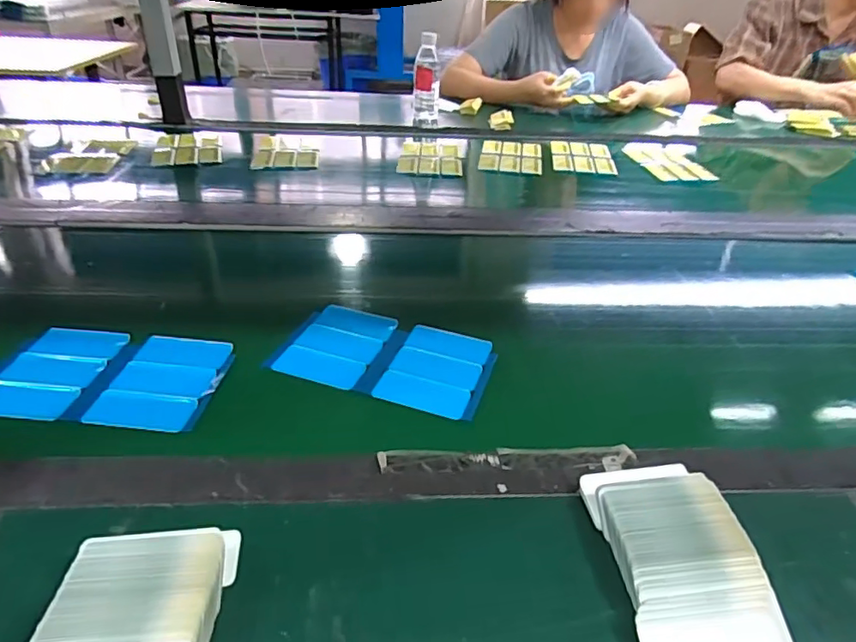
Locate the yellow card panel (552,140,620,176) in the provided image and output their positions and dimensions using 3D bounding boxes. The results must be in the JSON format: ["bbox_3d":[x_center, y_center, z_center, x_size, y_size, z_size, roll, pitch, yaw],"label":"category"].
[{"bbox_3d":[0.313,-0.333,1.131,0.122,0.008,0.185,7,36,5],"label":"yellow card panel"}]

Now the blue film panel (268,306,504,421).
[{"bbox_3d":[-0.040,0.033,0.537,0.197,0.006,0.119,13,35,13],"label":"blue film panel"}]

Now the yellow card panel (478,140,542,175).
[{"bbox_3d":[0.167,-0.330,1.121,0.120,0.013,0.205,6,33,6],"label":"yellow card panel"}]

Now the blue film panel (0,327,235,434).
[{"bbox_3d":[-0.279,0.047,0.492,0.191,0.005,0.118,6,34,4],"label":"blue film panel"}]

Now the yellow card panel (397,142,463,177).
[{"bbox_3d":[0.003,-0.317,1.084,0.119,0.010,0.186,2,34,-3],"label":"yellow card panel"}]

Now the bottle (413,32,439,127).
[{"bbox_3d":[-0.003,-0.559,1.294,0.057,0.187,0.064,1,34,-4],"label":"bottle"}]

